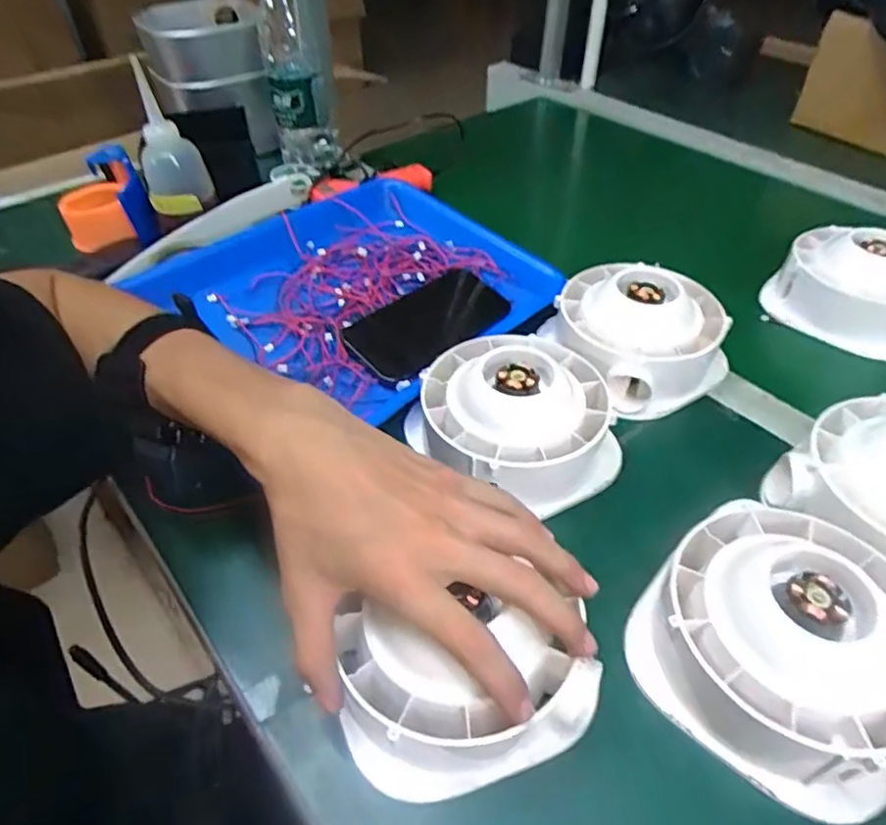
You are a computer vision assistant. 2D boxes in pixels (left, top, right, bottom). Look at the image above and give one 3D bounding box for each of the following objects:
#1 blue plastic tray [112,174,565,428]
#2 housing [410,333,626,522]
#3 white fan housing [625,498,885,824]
[{"bbox_3d":[-0.060,-0.115,0.548,0.264,0.043,0.281,32,54,28],"label":"blue plastic tray"},{"bbox_3d":[0.048,-0.001,0.423,0.139,0.068,0.126,-5,45,-4],"label":"housing"},{"bbox_3d":[0.179,0.114,0.313,0.129,0.066,0.129,29,52,26],"label":"white fan housing"}]

